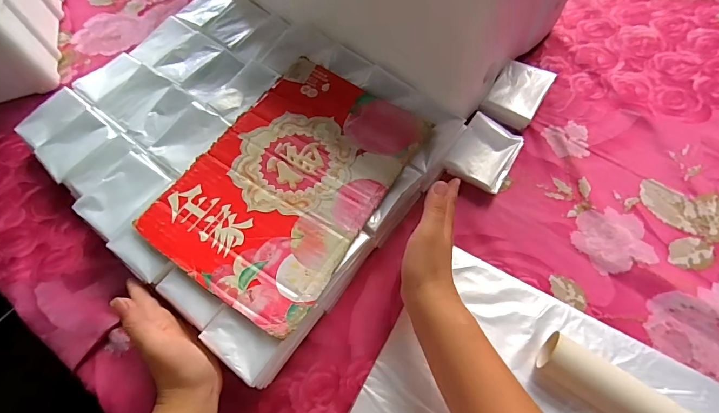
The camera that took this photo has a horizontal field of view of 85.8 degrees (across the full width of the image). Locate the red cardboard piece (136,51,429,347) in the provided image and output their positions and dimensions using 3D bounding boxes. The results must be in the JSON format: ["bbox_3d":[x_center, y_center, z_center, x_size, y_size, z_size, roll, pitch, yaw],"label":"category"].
[{"bbox_3d":[-0.071,-0.035,0.412,0.195,0.005,0.276,30,66,13],"label":"red cardboard piece"}]

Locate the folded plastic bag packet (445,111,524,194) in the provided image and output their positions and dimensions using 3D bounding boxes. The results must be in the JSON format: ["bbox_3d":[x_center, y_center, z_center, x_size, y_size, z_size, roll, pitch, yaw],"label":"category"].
[{"bbox_3d":[0.152,-0.062,0.469,0.068,0.028,0.083,31,69,17],"label":"folded plastic bag packet"}]

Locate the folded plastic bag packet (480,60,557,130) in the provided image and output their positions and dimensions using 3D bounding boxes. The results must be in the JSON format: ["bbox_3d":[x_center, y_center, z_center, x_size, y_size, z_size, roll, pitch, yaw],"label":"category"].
[{"bbox_3d":[0.207,-0.145,0.508,0.063,0.030,0.092,30,68,17],"label":"folded plastic bag packet"}]

